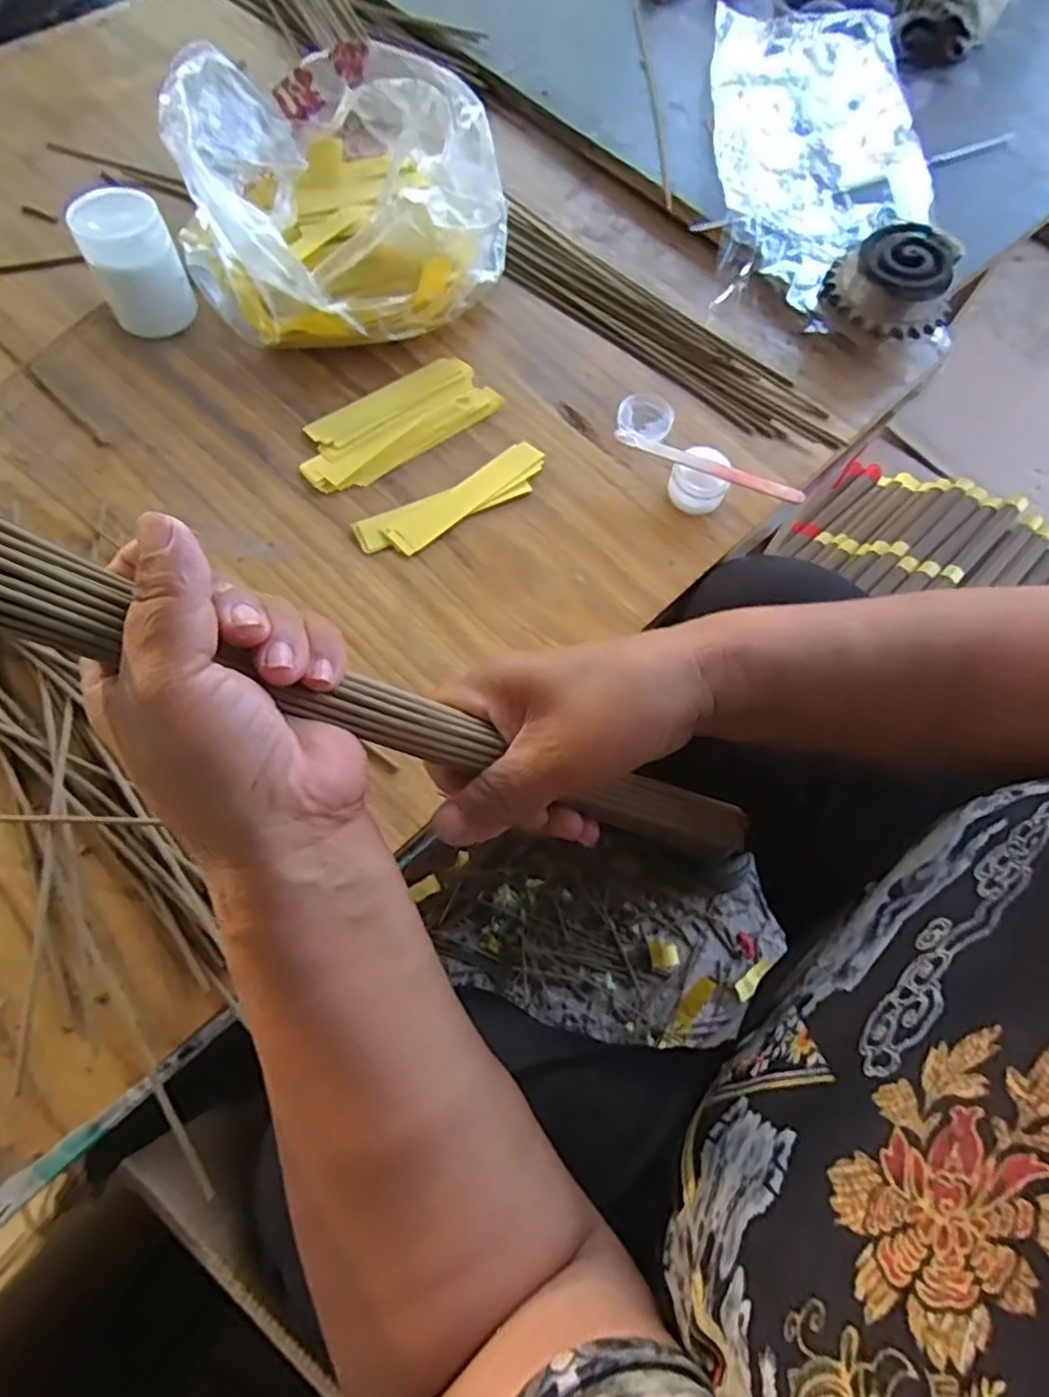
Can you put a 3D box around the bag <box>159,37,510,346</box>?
[{"bbox_3d":[-0.134,-0.354,0.475,0.211,0.090,0.222,-21,70,-12],"label":"bag"}]

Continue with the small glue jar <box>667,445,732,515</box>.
[{"bbox_3d":[0.113,-0.141,0.438,0.036,0.024,0.035,1,67,-3],"label":"small glue jar"}]

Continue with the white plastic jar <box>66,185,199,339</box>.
[{"bbox_3d":[-0.256,-0.285,0.451,0.054,0.066,0.056,1,67,-3],"label":"white plastic jar"}]

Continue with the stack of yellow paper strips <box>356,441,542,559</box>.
[{"bbox_3d":[-0.043,-0.127,0.436,0.133,0.006,0.034,-30,72,-15],"label":"stack of yellow paper strips"}]

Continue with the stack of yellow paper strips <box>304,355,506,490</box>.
[{"bbox_3d":[-0.086,-0.185,0.454,0.137,0.006,0.058,-35,73,-16],"label":"stack of yellow paper strips"}]

